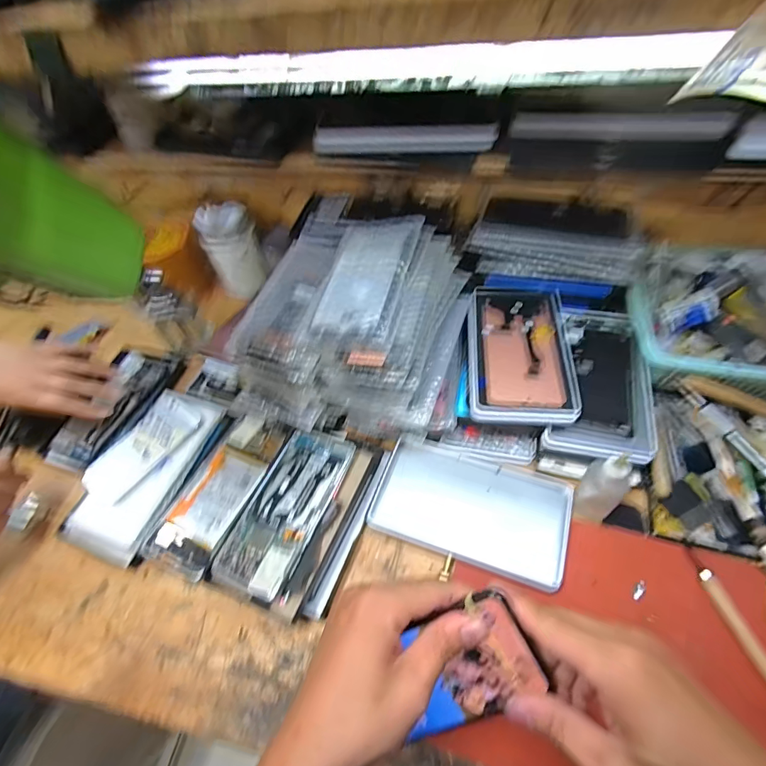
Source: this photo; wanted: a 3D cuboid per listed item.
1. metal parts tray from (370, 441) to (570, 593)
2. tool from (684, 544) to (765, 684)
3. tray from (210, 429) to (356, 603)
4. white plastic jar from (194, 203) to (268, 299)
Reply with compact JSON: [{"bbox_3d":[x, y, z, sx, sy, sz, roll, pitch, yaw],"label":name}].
[{"bbox_3d":[0.090,0.124,0.439,0.185,0.024,0.109,16,53,16],"label":"metal parts tray"},{"bbox_3d":[0.292,0.198,0.351,0.015,0.011,0.128,-13,53,-3],"label":"tool"},{"bbox_3d":[-0.096,0.122,0.431,0.075,0.017,0.168,16,57,18],"label":"tray"},{"bbox_3d":[-0.217,-0.194,0.636,0.077,0.125,0.062,-24,54,-10],"label":"white plastic jar"}]

